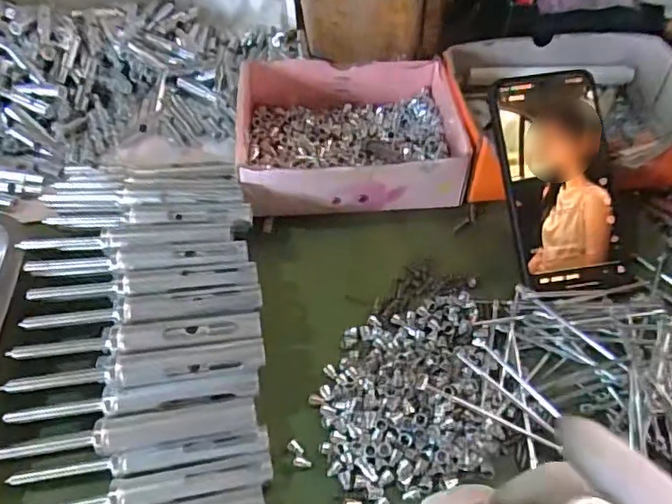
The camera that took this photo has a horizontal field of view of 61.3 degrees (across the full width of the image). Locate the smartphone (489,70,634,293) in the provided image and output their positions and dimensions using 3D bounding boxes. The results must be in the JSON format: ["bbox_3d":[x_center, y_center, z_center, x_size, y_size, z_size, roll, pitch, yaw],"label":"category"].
[{"bbox_3d":[0.160,-0.051,0.403,0.075,0.012,0.155,-9,84,-6],"label":"smartphone"}]

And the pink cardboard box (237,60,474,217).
[{"bbox_3d":[0.011,-0.098,0.472,0.176,0.048,0.141,-4,51,-2],"label":"pink cardboard box"}]

